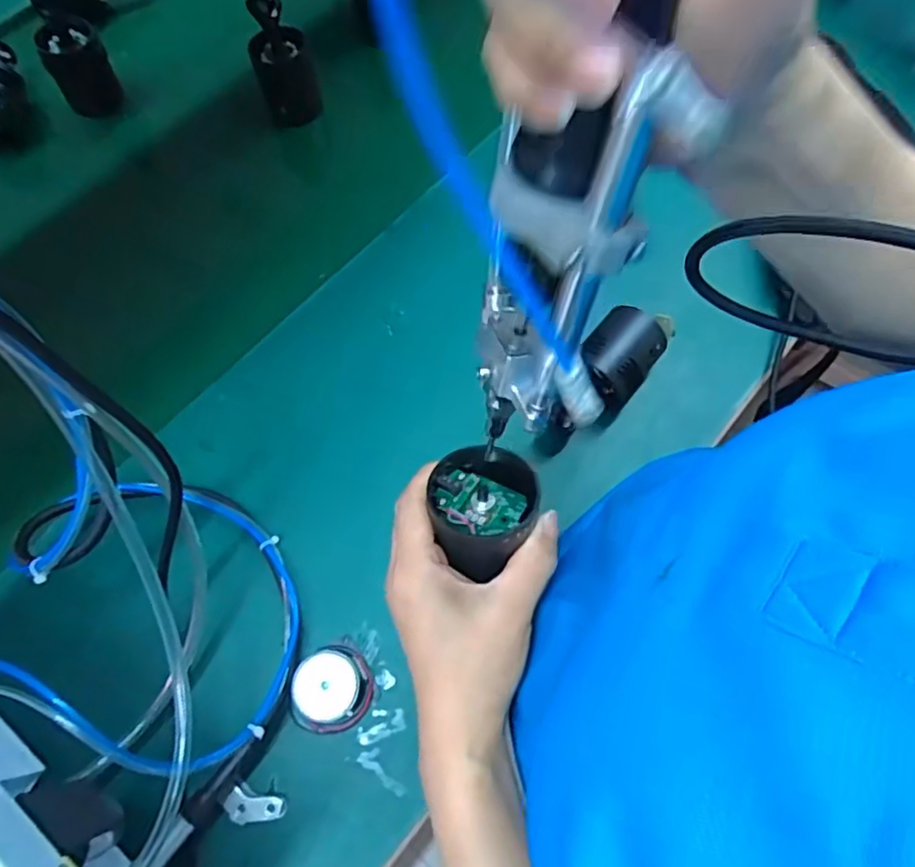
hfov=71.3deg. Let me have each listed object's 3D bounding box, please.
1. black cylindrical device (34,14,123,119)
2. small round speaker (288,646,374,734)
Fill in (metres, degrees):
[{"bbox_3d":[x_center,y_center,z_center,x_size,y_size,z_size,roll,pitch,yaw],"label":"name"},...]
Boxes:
[{"bbox_3d":[-0.379,-0.367,0.646,0.057,0.074,0.056,0,68,1],"label":"black cylindrical device"},{"bbox_3d":[-0.086,0.174,0.434,0.050,0.039,0.055,0,68,1],"label":"small round speaker"}]

